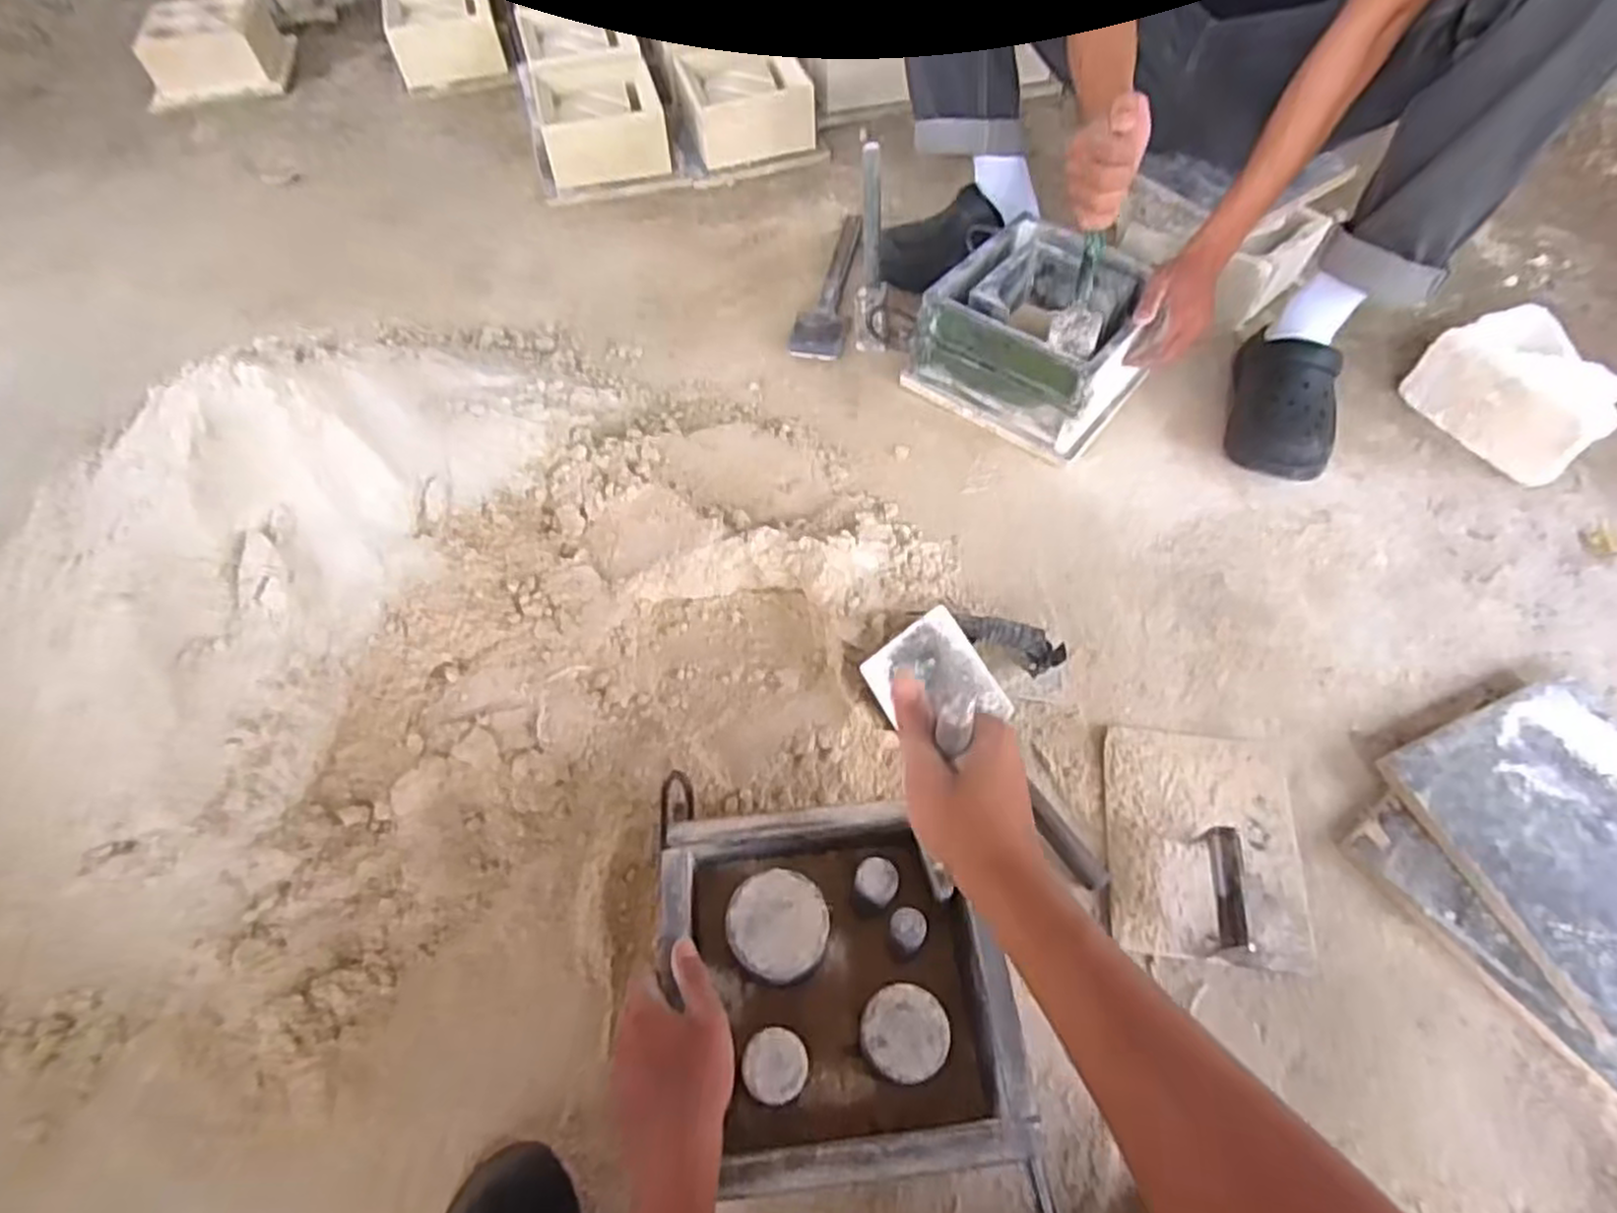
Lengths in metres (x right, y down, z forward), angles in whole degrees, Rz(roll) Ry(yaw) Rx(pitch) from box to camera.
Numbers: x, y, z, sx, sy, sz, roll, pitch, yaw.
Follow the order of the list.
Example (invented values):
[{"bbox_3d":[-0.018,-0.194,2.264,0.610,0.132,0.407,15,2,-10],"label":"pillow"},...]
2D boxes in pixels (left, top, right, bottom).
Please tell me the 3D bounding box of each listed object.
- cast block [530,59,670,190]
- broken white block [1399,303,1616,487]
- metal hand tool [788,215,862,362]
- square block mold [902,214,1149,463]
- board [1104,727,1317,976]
[{"bbox_3d":[-0.368,-0.845,1.372,0.206,0.118,0.242,-15,57,-11],"label":"cast block"},{"bbox_3d":[0.893,-0.268,0.977,0.154,0.102,0.205,-26,63,-15],"label":"broken white block"},{"bbox_3d":[0.029,-0.479,1.163,0.075,0.027,0.323,6,59,5],"label":"metal hand tool"},{"bbox_3d":[0.291,-0.337,0.976,0.243,0.137,0.233,35,65,19],"label":"square block mold"},{"bbox_3d":[0.365,0.204,0.700,0.171,0.053,0.209,6,59,5],"label":"board"}]

